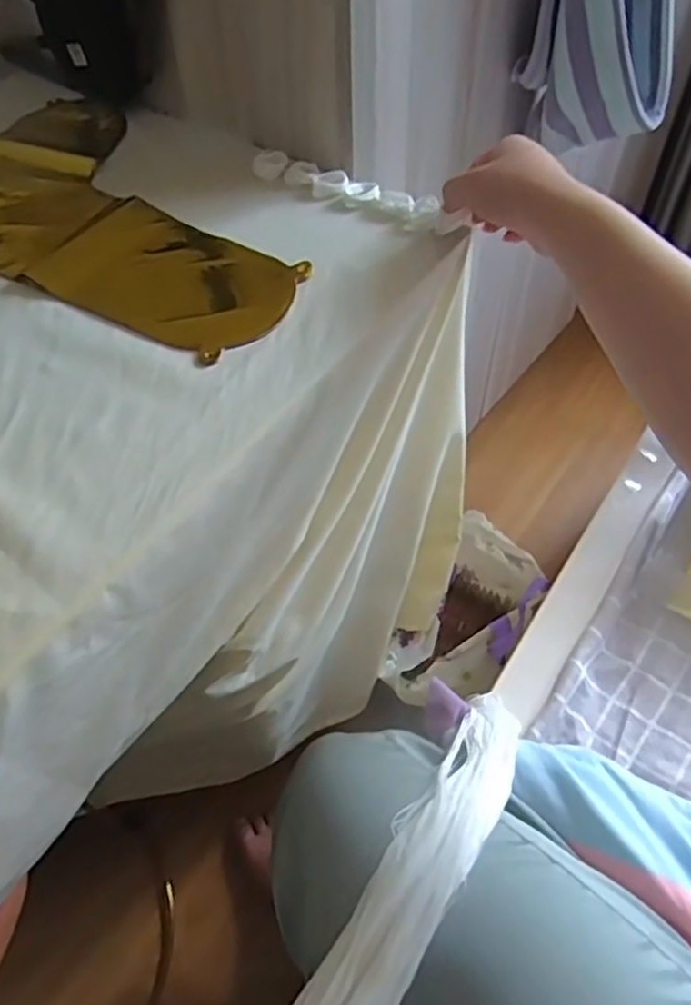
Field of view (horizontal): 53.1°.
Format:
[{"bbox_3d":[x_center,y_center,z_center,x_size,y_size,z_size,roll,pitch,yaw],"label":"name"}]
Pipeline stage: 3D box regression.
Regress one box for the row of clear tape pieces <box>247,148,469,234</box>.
[{"bbox_3d":[0.007,-0.263,0.584,0.196,0.015,0.034,27,59,19],"label":"row of clear tape pieces"}]

